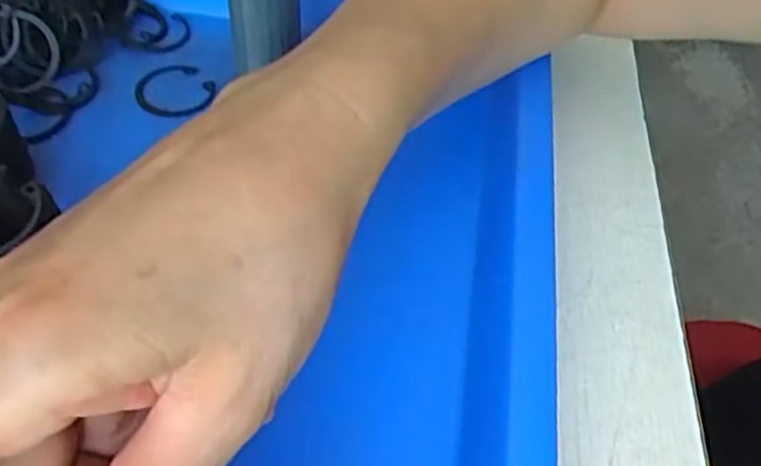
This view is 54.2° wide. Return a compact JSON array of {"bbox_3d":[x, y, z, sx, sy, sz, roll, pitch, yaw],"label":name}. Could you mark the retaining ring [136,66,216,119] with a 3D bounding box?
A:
[{"bbox_3d":[-0.096,-0.066,0.343,0.034,0.004,0.032,3,49,-3],"label":"retaining ring"}]

